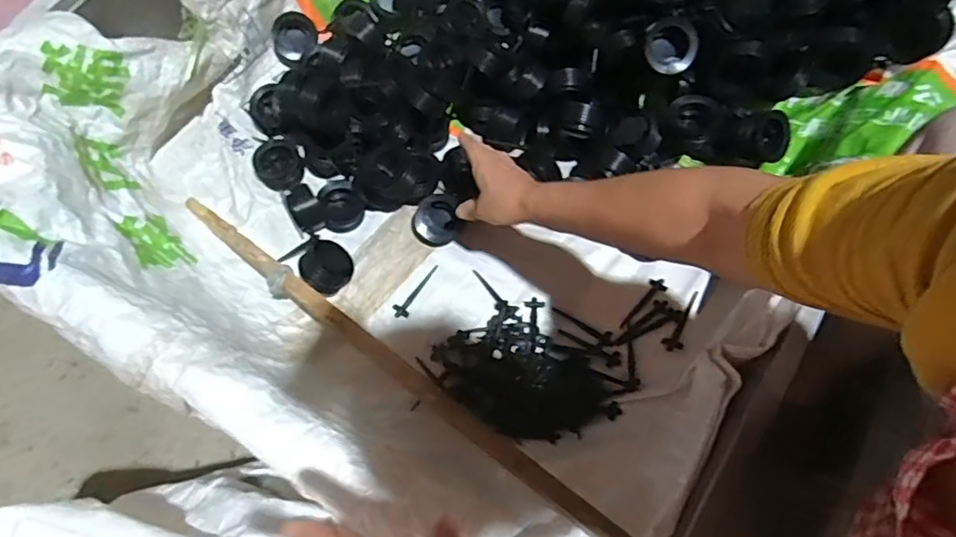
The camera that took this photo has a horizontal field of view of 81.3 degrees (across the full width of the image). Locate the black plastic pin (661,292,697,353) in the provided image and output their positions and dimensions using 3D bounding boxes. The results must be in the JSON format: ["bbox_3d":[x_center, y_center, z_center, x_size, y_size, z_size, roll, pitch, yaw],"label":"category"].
[{"bbox_3d":[0.231,0.060,0.626,0.020,0.009,0.077,30,74,8],"label":"black plastic pin"}]

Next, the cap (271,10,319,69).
[{"bbox_3d":[-0.245,-0.307,0.747,0.055,0.038,0.064,-14,112,10],"label":"cap"}]

